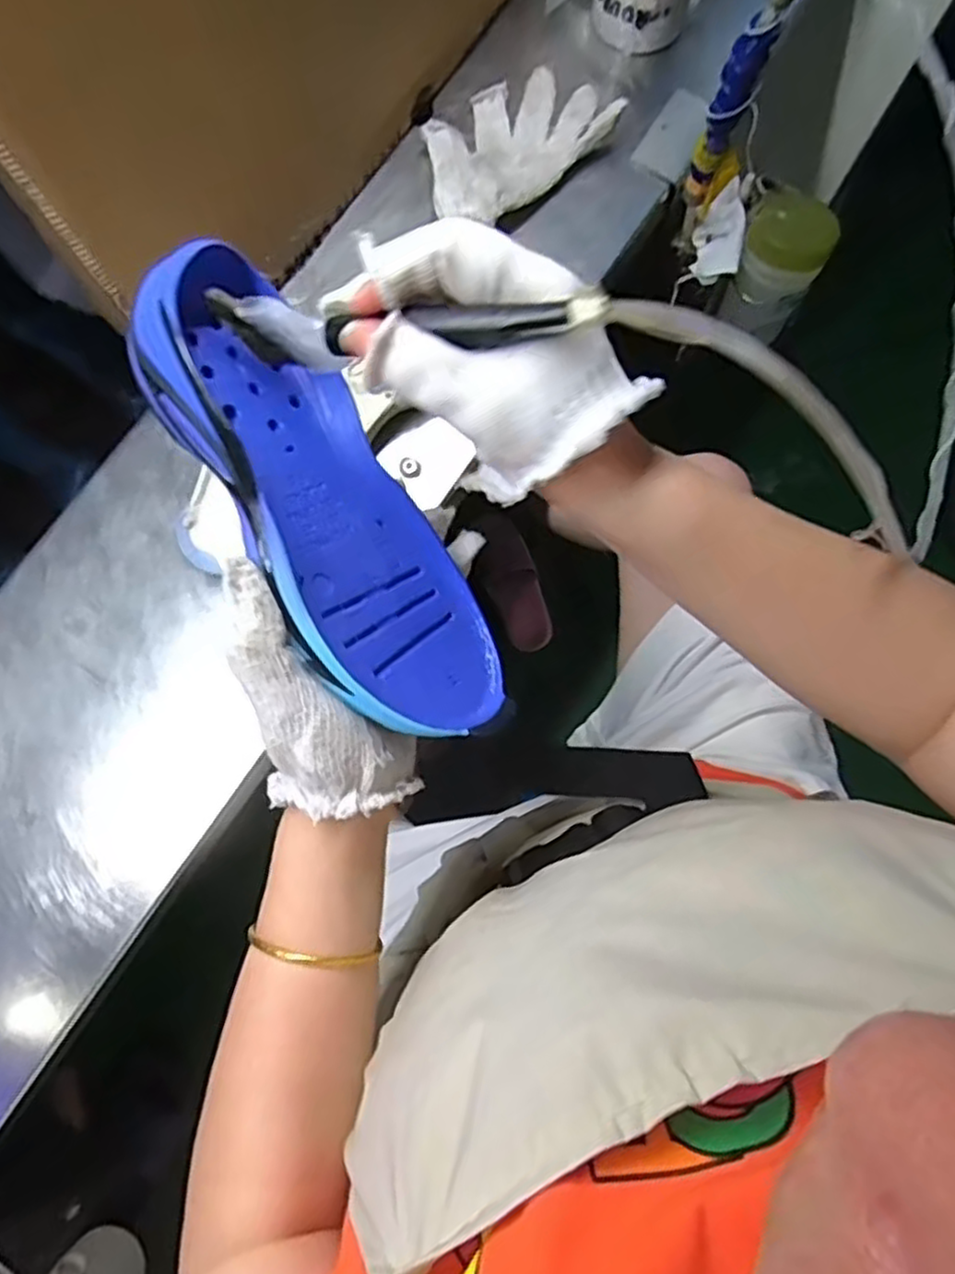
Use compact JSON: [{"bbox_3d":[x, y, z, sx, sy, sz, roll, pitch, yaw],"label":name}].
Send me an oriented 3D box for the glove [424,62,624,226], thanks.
[{"bbox_3d":[0.026,-0.409,0.609,0.167,0.033,0.107,-38,78,-4],"label":"glove"}]

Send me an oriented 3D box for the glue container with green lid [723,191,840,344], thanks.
[{"bbox_3d":[0.284,-0.349,0.707,0.071,0.132,0.072,-1,78,4],"label":"glue container with green lid"}]

